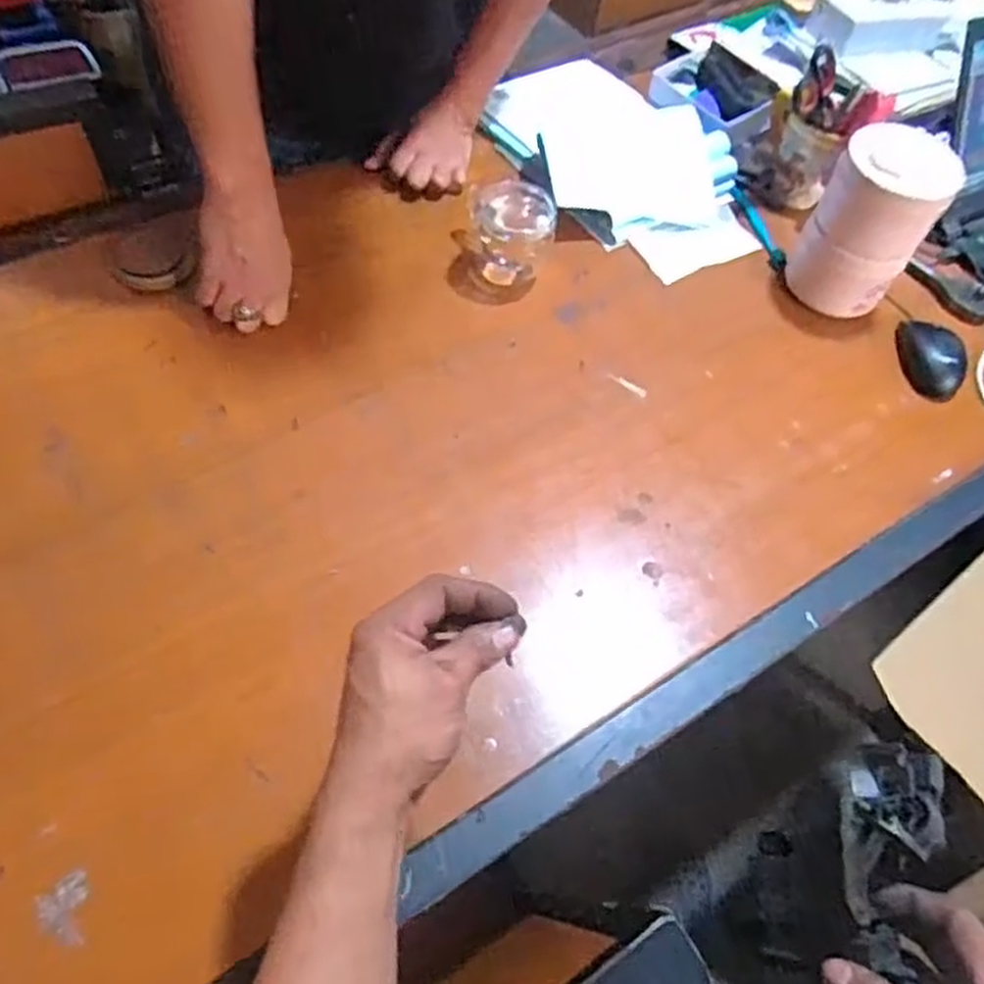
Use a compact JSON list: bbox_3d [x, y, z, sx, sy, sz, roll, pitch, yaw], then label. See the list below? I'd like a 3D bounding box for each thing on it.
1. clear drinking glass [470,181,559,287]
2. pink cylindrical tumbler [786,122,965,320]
[{"bbox_3d":[0.020,-0.287,0.855,0.080,0.090,0.065,-22,61,-19],"label":"clear drinking glass"},{"bbox_3d":[0.404,-0.287,0.838,0.114,0.158,0.105,3,56,-4],"label":"pink cylindrical tumbler"}]

